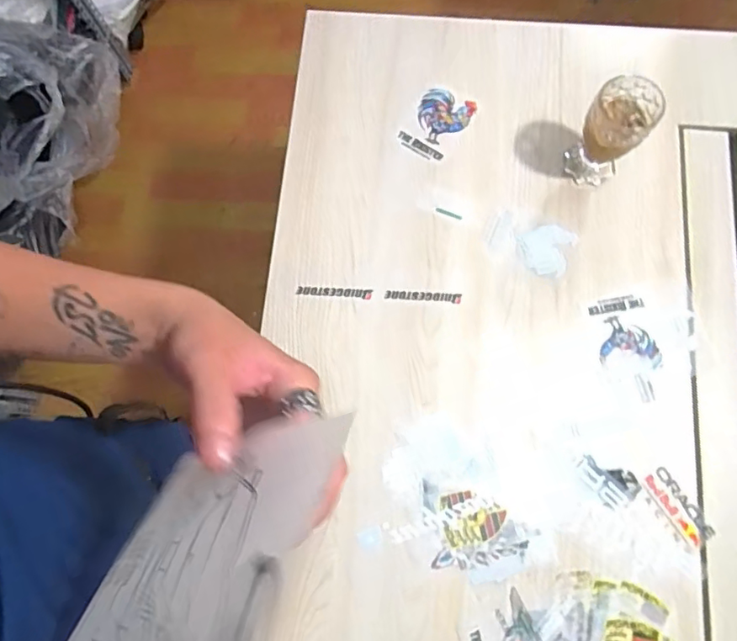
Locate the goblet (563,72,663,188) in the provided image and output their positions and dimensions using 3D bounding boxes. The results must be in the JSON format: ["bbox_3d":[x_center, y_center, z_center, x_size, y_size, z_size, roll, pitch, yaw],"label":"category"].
[{"bbox_3d":[0.295,-0.229,0.654,0.072,0.115,0.080,36,80,9],"label":"goblet"}]

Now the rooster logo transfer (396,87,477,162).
[{"bbox_3d":[0.094,-0.270,0.733,0.071,0.004,0.104,32,80,5],"label":"rooster logo transfer"}]

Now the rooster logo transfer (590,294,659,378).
[{"bbox_3d":[0.319,0.037,0.654,0.069,0.004,0.124,-9,76,2],"label":"rooster logo transfer"}]

